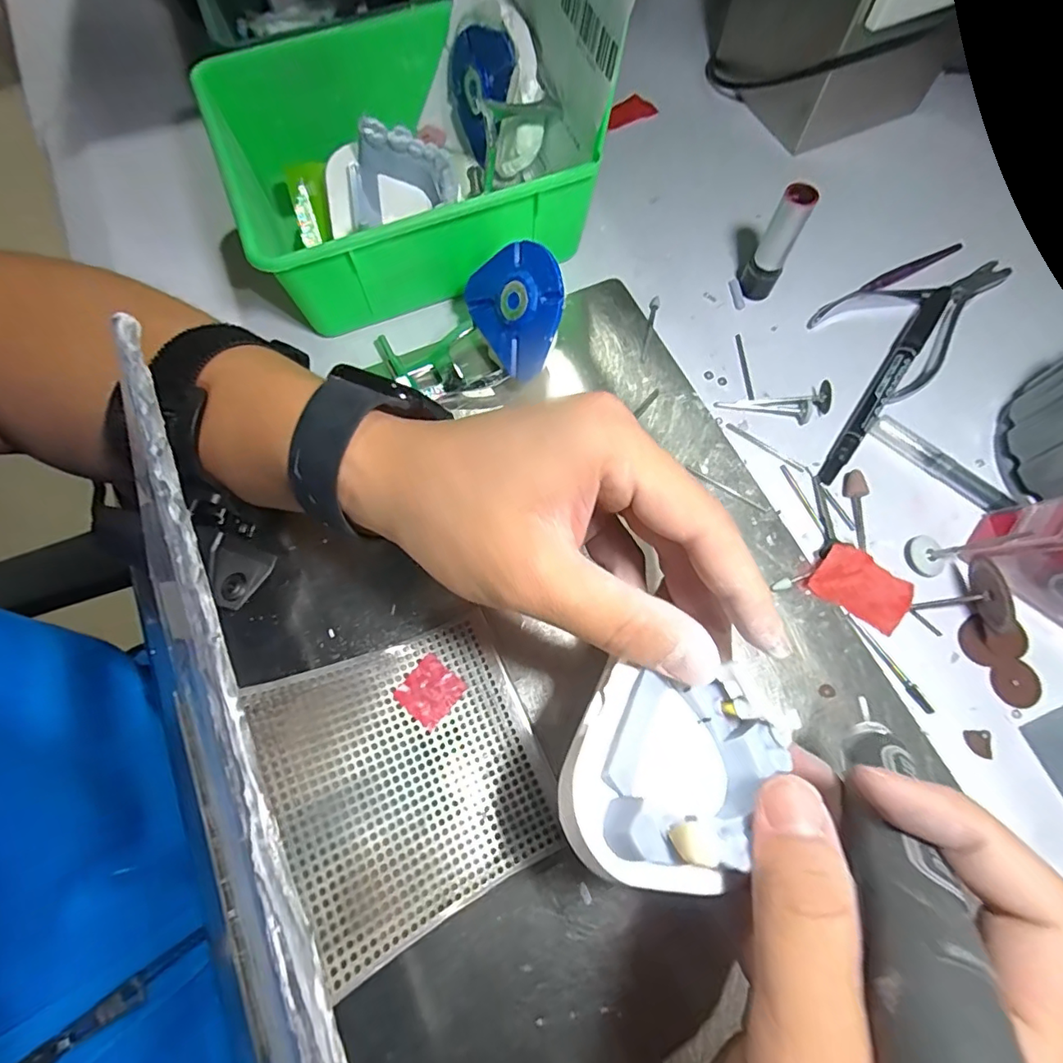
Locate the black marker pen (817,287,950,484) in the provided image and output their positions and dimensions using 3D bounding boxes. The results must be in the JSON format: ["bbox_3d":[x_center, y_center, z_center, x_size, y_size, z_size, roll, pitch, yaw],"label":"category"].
[{"bbox_3d":[0.185,-0.079,0.277,0.012,0.010,0.136,36,74,13],"label":"black marker pen"}]

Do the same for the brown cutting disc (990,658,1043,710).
[{"bbox_3d":[0.212,0.066,0.233,0.020,0.004,0.020,-1,72,2],"label":"brown cutting disc"}]

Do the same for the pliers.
[{"bbox_3d":[0.218,-0.120,0.293,0.118,0.006,0.066,-30,72,-10],"label":"pliers"}]

